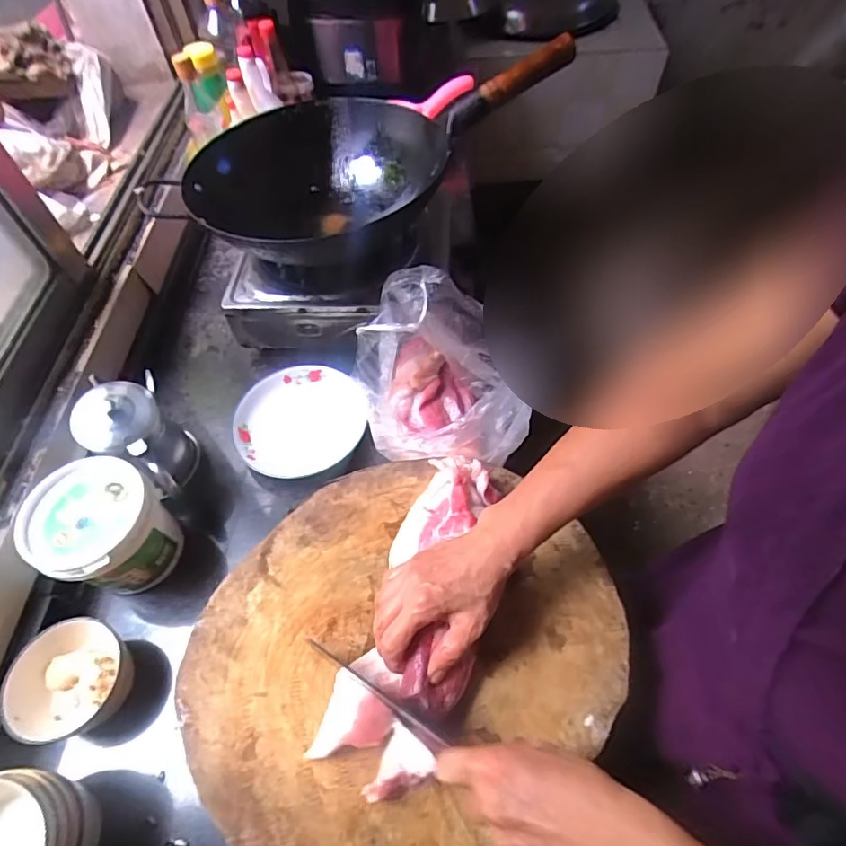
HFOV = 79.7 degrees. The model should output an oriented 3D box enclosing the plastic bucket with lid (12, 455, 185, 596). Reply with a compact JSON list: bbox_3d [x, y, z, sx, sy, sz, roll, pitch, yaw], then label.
[{"bbox_3d":[-0.349,0.120,0.566,0.122,0.107,0.119,-1,56,2],"label":"plastic bucket with lid"}]

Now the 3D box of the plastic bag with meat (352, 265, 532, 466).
[{"bbox_3d":[0.003,-0.060,0.620,0.151,0.189,0.207,-17,57,-8],"label":"plastic bag with meat"}]

